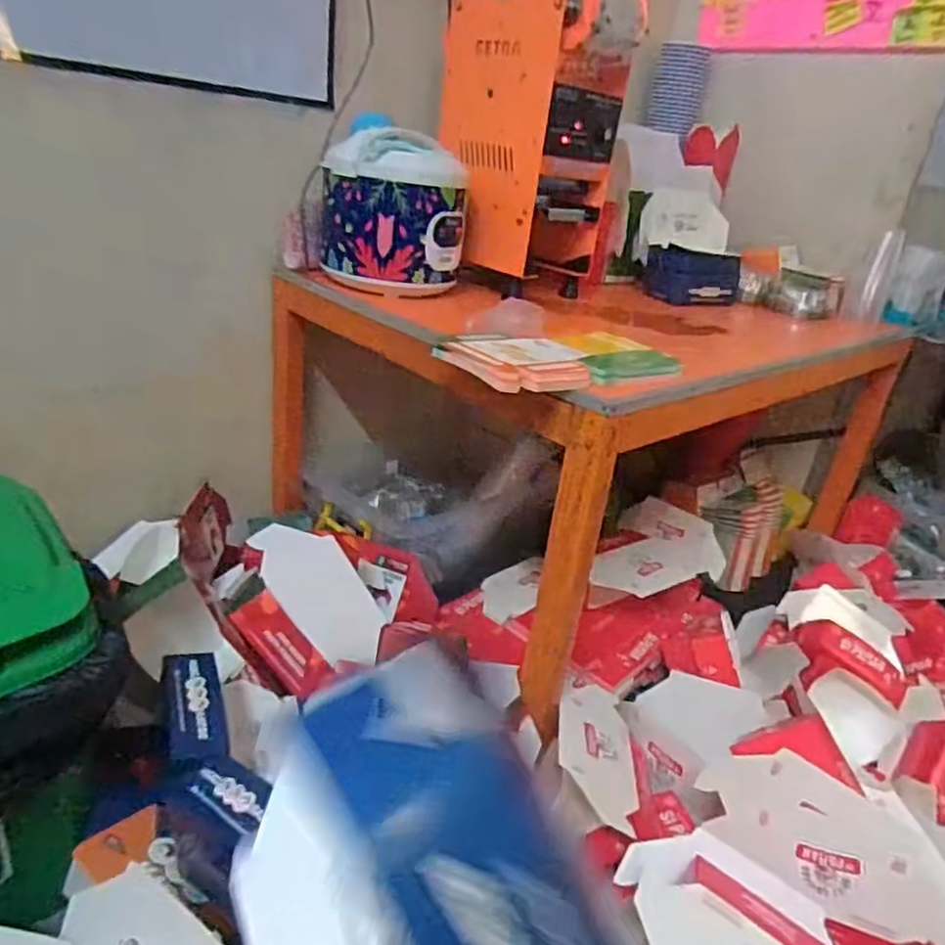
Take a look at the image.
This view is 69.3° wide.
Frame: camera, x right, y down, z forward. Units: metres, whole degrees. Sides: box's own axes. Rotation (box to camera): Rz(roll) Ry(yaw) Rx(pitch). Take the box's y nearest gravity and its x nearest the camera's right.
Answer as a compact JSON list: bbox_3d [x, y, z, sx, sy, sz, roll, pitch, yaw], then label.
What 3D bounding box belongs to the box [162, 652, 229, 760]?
[{"bbox_3d":[-0.316,0.263,0.781,0.067,0.017,0.171,15,15,-27],"label":"box"}]

